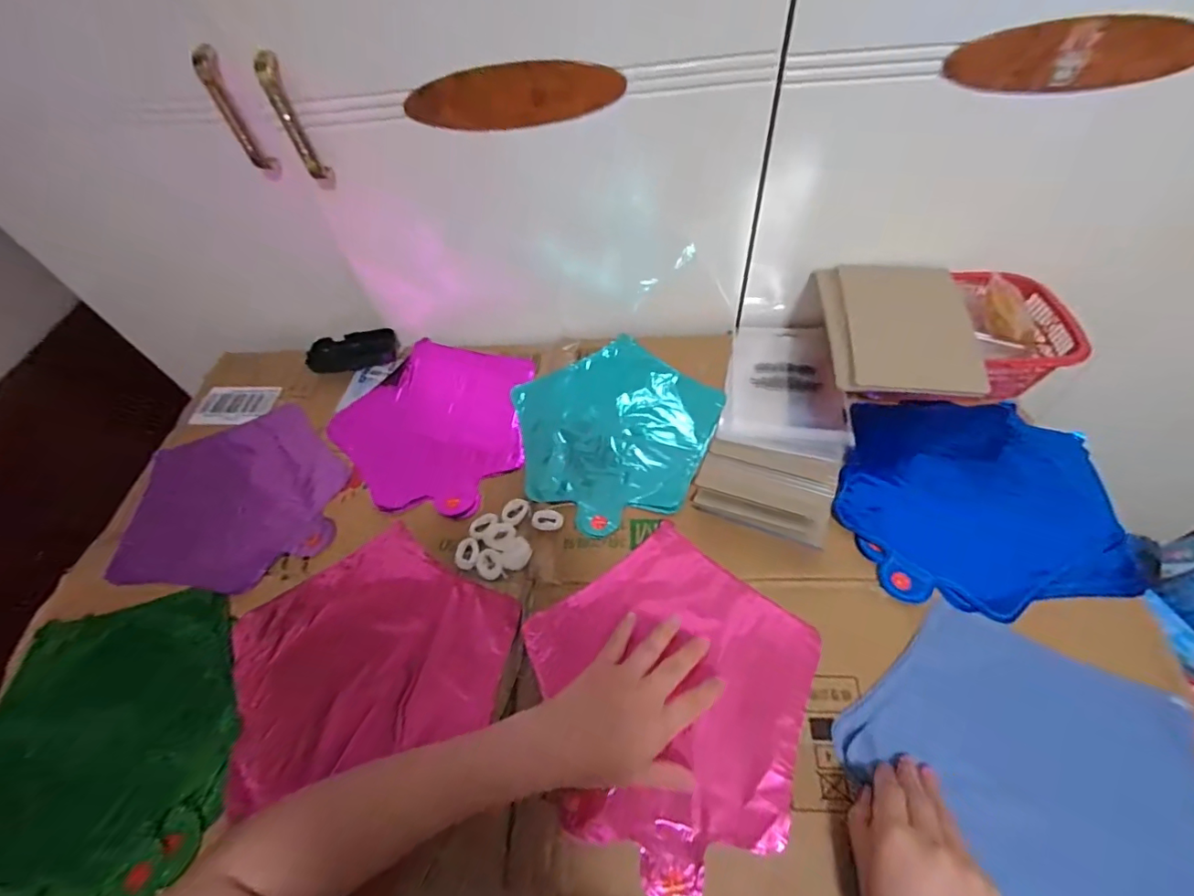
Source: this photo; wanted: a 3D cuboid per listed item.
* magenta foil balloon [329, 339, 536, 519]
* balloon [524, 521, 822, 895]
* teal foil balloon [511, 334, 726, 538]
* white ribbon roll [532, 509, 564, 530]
[{"bbox_3d":[-0.175,-0.033,0.606,0.218,0.016,0.230,-3,54,4],"label":"magenta foil balloon"},{"bbox_3d":[0.055,0.194,0.421,0.227,0.025,0.220,34,64,25],"label":"balloon"},{"bbox_3d":[0.013,-0.025,0.575,0.223,0.006,0.222,33,64,25],"label":"teal foil balloon"},{"bbox_3d":[-0.047,0.069,0.502,0.029,0.006,0.022,2,55,7],"label":"white ribbon roll"}]

